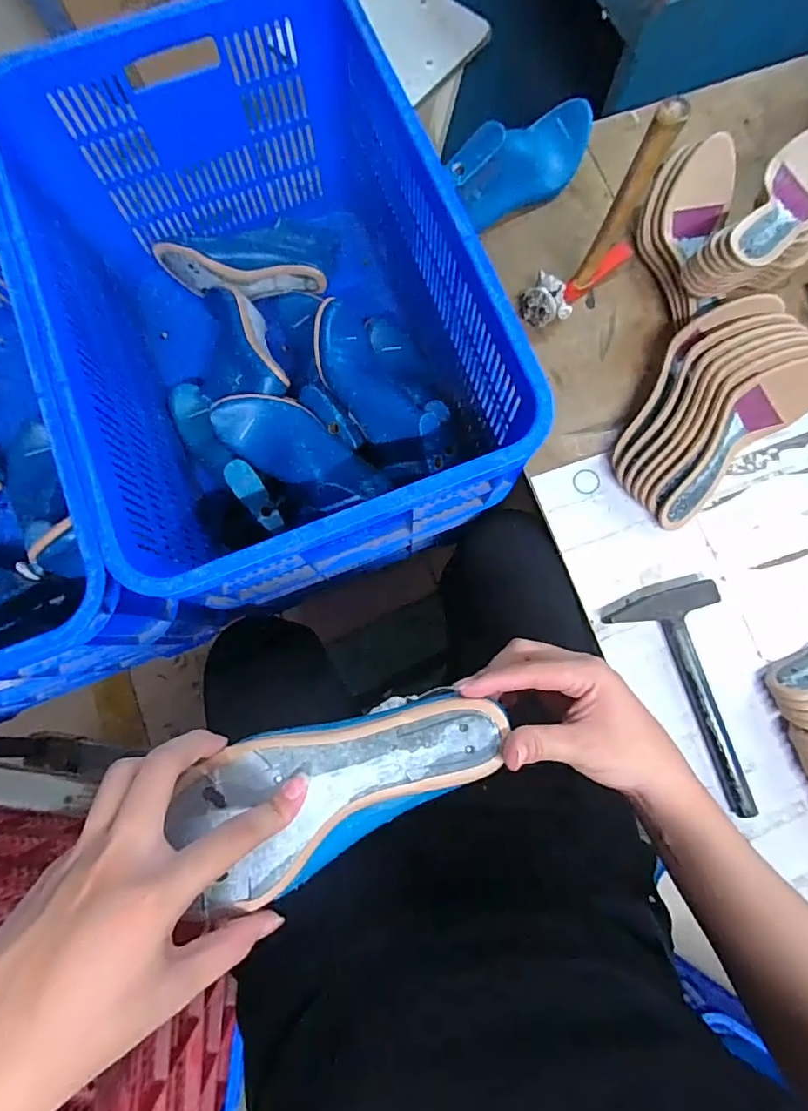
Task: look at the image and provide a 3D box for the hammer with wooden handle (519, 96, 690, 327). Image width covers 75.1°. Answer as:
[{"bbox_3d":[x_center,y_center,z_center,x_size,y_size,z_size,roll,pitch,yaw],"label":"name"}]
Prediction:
[{"bbox_3d":[0.208,-0.353,0.545,0.155,0.226,0.056,-44,82,-8],"label":"hammer with wooden handle"}]

